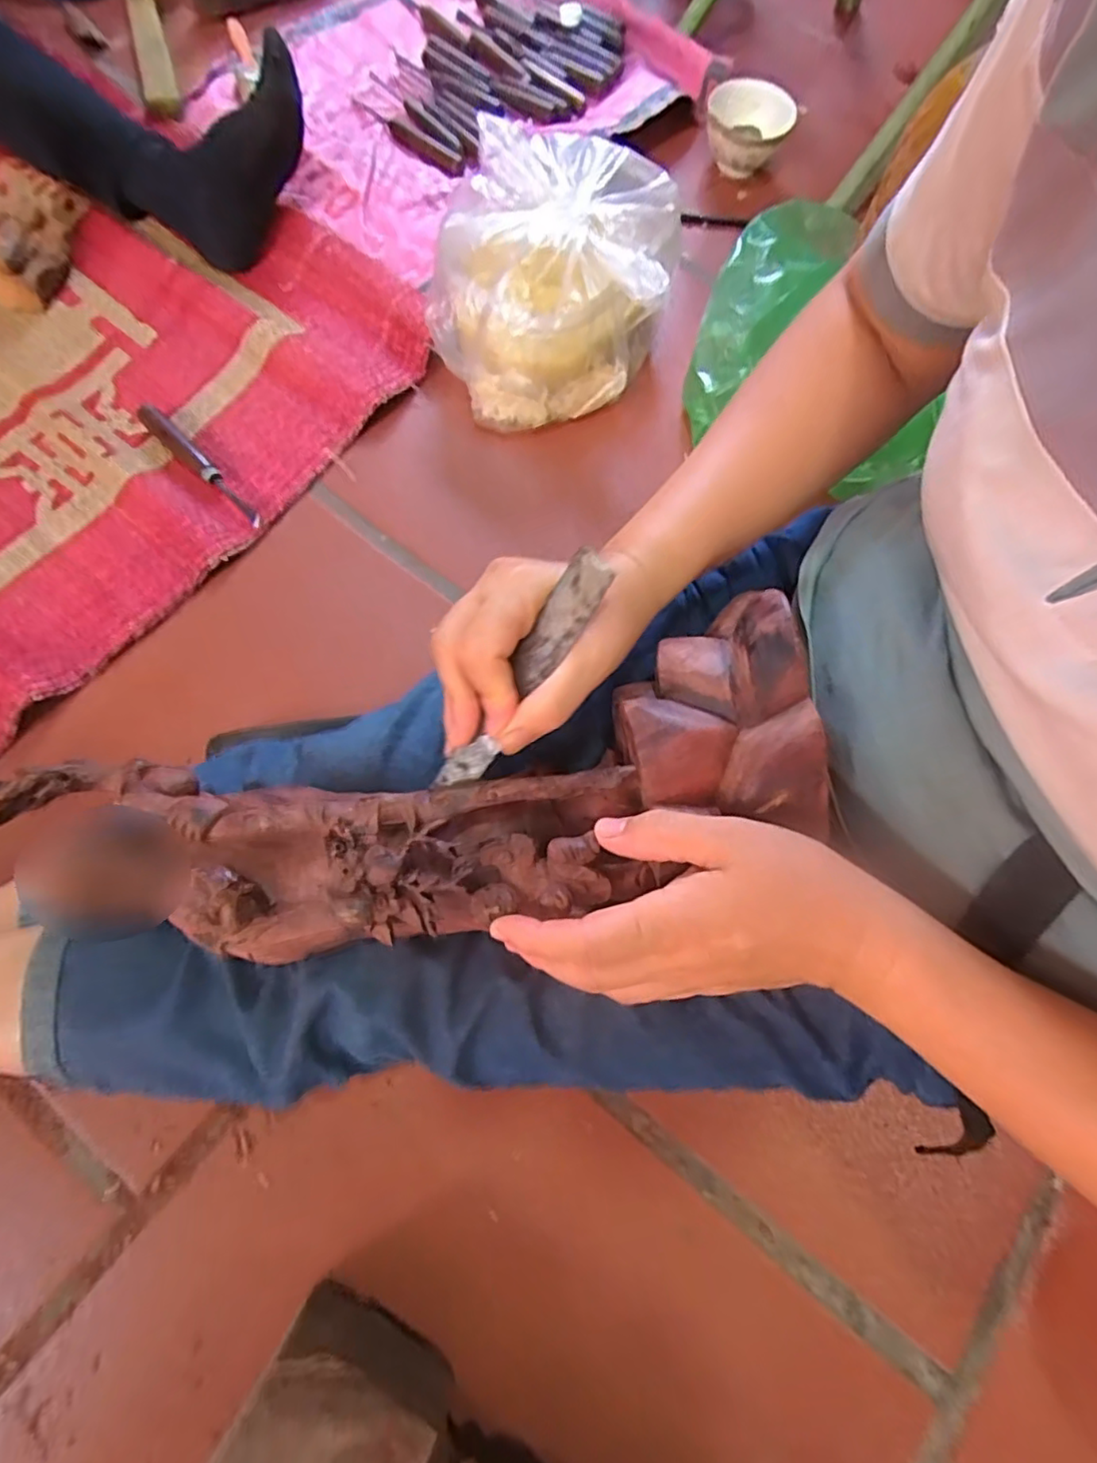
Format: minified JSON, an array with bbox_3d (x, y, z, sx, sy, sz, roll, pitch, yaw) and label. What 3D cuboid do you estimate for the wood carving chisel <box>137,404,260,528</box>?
[{"bbox_3d":[-0.343,-0.263,0.606,0.023,0.027,0.159,-42,78,-15],"label":"wood carving chisel"}]

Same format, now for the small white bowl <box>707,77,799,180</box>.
[{"bbox_3d":[0.246,-0.742,0.765,0.106,0.057,0.112,1,71,-2],"label":"small white bowl"}]

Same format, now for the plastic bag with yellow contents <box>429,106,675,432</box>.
[{"bbox_3d":[0.011,-0.454,0.629,0.212,0.133,0.260,13,71,2],"label":"plastic bag with yellow contents"}]

